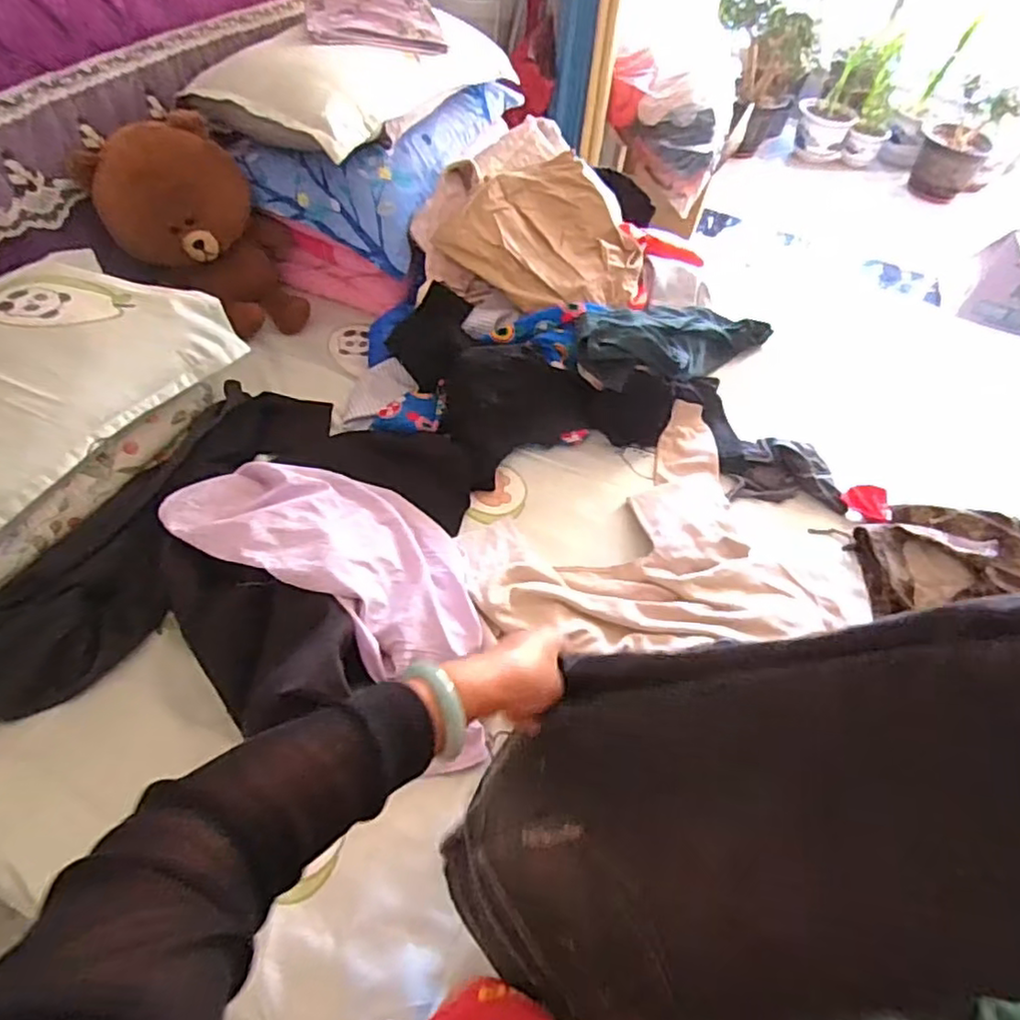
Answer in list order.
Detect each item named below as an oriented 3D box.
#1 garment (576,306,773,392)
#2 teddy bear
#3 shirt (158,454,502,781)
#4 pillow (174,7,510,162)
[{"bbox_3d":[0.343,-0.348,1.362,0.519,0.117,0.202,-17,54,-42],"label":"garment"},{"bbox_3d":[-0.601,-0.534,1.267,0.313,0.352,0.223,-22,58,-21],"label":"teddy bear"},{"bbox_3d":[-0.225,0.068,0.954,0.502,0.131,0.285,33,56,18],"label":"shirt"},{"bbox_3d":[-0.320,-0.904,1.344,0.357,0.155,0.604,26,54,13],"label":"pillow"}]

